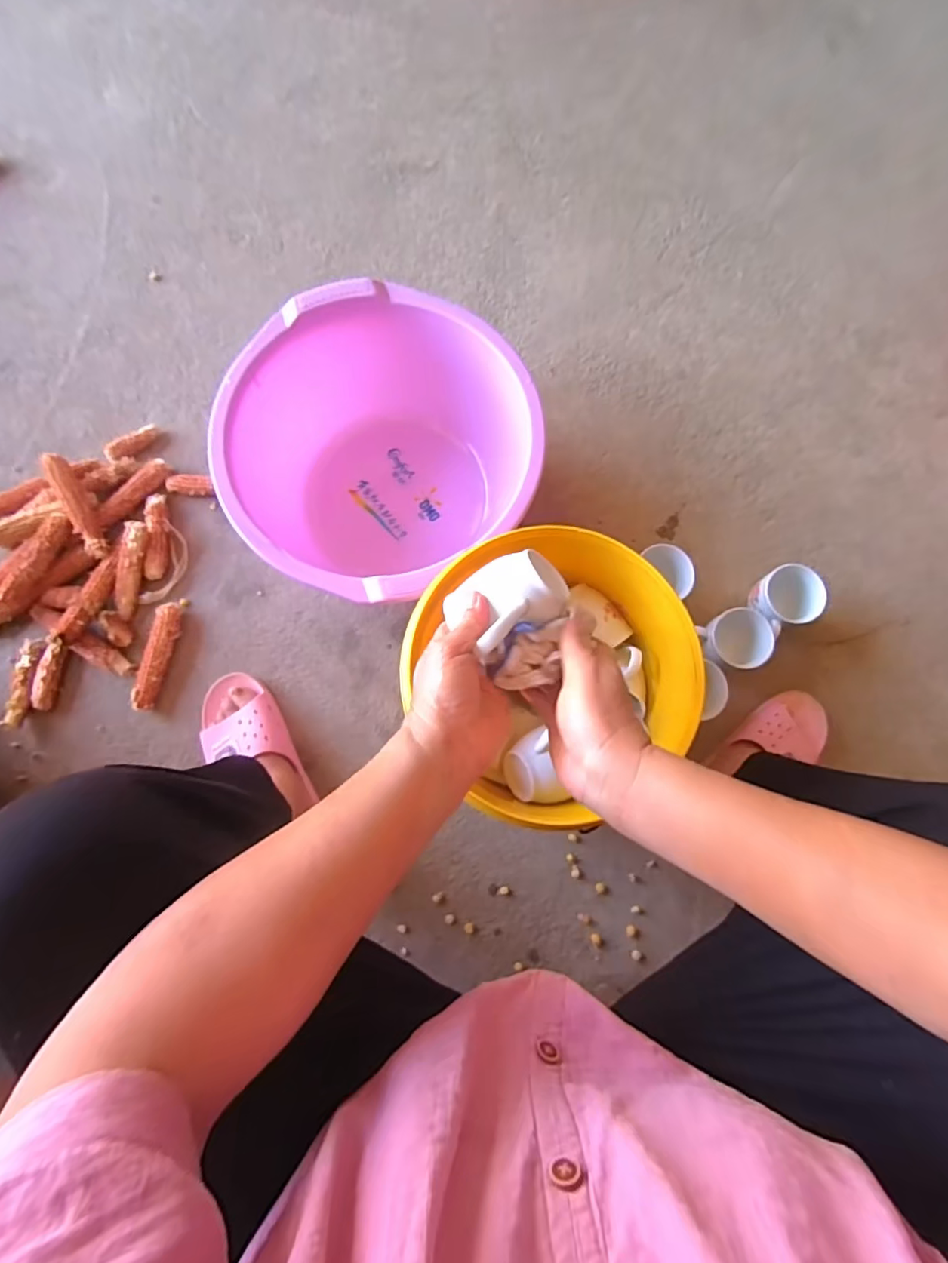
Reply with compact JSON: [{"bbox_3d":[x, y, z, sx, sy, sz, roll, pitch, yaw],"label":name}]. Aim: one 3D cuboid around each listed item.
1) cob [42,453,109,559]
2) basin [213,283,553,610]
[{"bbox_3d":[-0.531,-0.167,0.724,0.029,0.020,0.147,-24,95,-4],"label":"cob"},{"bbox_3d":[-0.111,-0.217,0.691,0.358,0.188,0.353,0,80,0],"label":"basin"}]

